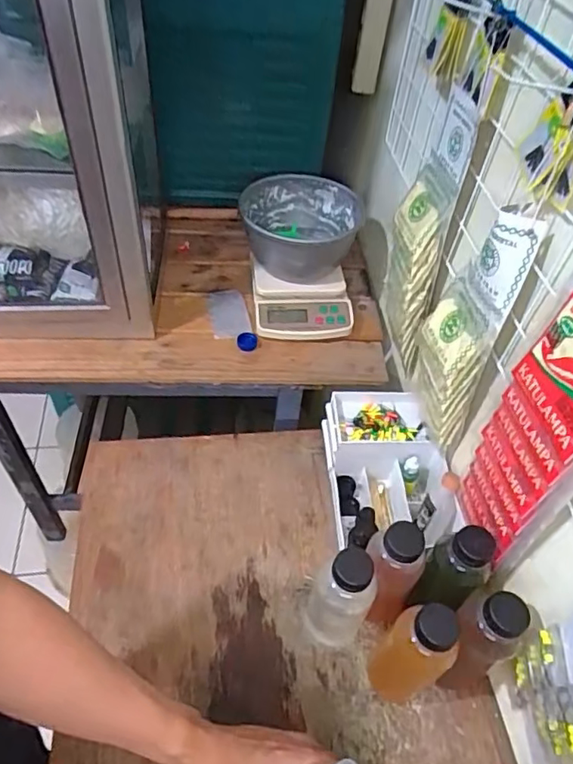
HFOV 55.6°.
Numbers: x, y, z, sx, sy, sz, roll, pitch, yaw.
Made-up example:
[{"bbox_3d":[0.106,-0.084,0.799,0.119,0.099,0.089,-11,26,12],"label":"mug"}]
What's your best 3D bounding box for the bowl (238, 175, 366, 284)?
[{"bbox_3d":[0.019,-0.244,0.884,0.183,0.101,0.178,3,49,-4],"label":"bowl"}]

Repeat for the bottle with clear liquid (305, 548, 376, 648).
[{"bbox_3d":[0.059,0.246,0.600,0.064,0.188,0.050,26,52,15],"label":"bottle with clear liquid"}]

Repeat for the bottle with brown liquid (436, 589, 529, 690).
[{"bbox_3d":[0.197,0.283,0.585,0.056,0.187,0.055,12,49,4],"label":"bottle with brown liquid"}]

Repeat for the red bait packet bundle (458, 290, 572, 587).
[{"bbox_3d":[0.222,0.047,0.485,0.025,0.336,0.111,-4,50,-9],"label":"red bait packet bundle"}]

